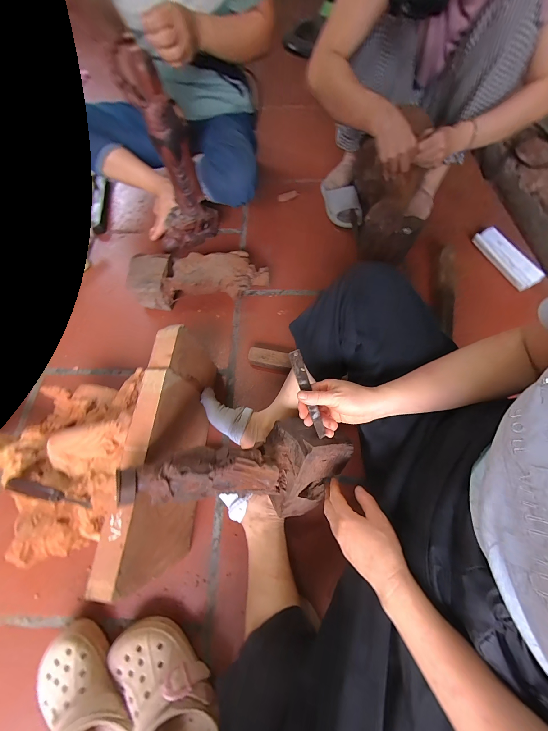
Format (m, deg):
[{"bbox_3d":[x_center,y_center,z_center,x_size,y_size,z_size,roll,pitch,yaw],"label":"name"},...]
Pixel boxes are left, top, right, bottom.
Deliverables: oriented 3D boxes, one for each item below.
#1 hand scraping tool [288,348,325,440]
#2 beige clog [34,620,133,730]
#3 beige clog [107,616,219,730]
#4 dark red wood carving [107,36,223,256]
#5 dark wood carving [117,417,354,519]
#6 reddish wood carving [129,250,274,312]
[{"bbox_3d":[0.054,0.043,0.406,0.020,0.006,0.142,-16,77,-6],"label":"hand scraping tool"},{"bbox_3d":[-0.296,0.562,0.410,0.245,0.092,0.099,41,74,16],"label":"beige clog"},{"bbox_3d":[-0.167,0.542,0.416,0.246,0.090,0.106,41,74,16],"label":"beige clog"},{"bbox_3d":[-0.271,-0.510,0.671,0.163,0.408,0.100,3,67,2],"label":"dark red wood carving"},{"bbox_3d":[-0.041,0.165,0.411,0.329,0.125,0.160,7,65,-24],"label":"dark wood carving"},{"bbox_3d":[-0.210,-0.249,0.743,0.381,0.099,0.142,-4,66,0],"label":"reddish wood carving"}]

